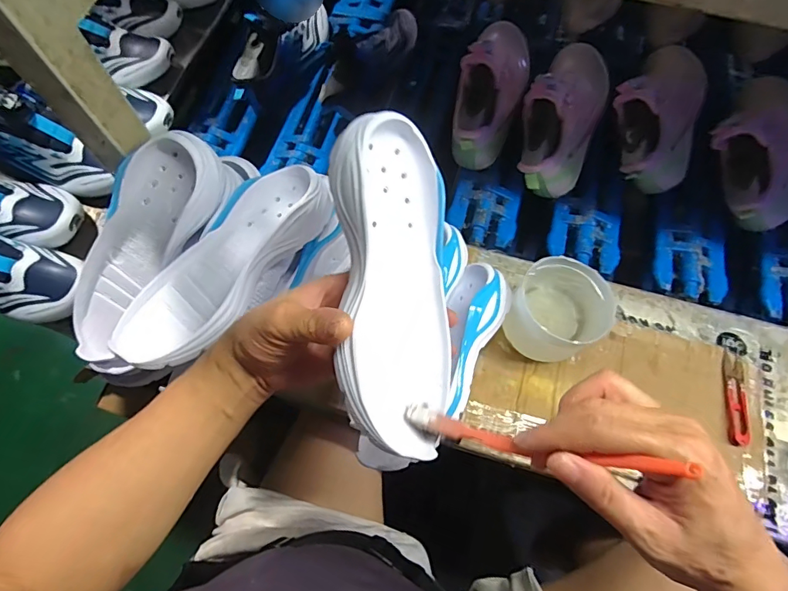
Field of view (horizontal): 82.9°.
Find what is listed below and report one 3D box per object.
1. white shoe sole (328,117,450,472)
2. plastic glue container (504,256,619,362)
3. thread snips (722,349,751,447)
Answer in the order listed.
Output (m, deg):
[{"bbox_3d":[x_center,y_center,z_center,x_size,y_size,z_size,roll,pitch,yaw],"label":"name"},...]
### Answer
[{"bbox_3d":[0.001,-0.007,0.317,0.095,0.051,0.232,2,80,-47],"label":"white shoe sole"},{"bbox_3d":[0.165,0.018,0.477,0.079,0.086,0.087,41,69,15],"label":"plastic glue container"},{"bbox_3d":[0.373,0.113,0.485,0.023,0.009,0.096,10,65,2],"label":"thread snips"}]

